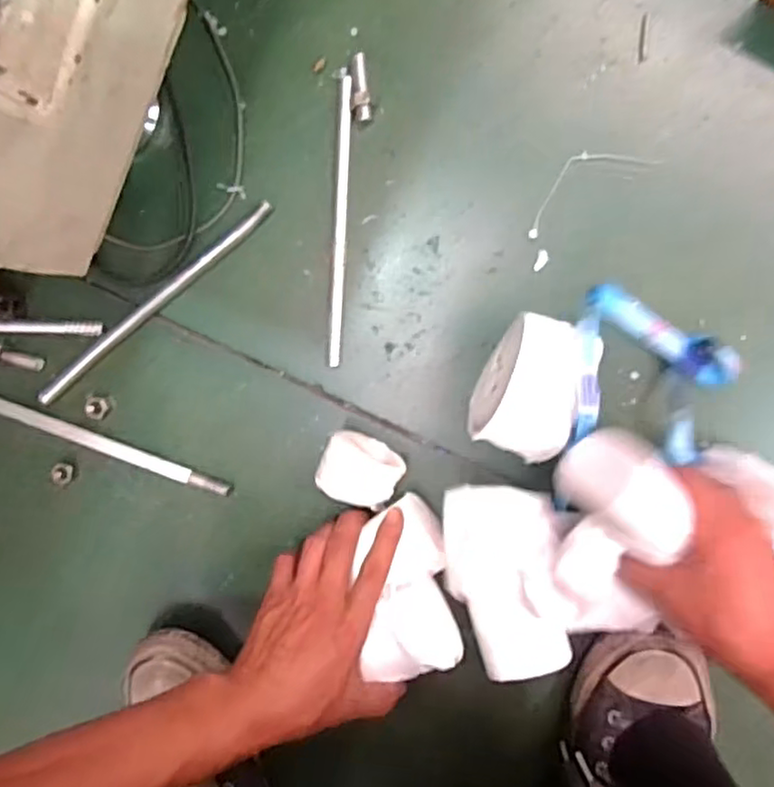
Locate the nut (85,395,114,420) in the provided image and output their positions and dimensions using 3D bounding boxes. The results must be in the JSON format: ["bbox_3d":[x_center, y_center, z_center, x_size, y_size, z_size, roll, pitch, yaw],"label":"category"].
[{"bbox_3d":[-0.246,0.013,0.560,0.021,0.008,0.019,10,97,5],"label":"nut"}]

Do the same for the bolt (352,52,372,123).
[{"bbox_3d":[-0.021,-0.233,0.499,0.013,0.010,0.051,-6,97,7],"label":"bolt"}]

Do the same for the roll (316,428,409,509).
[{"bbox_3d":[-0.019,0.060,0.518,0.060,0.057,0.046,25,100,3],"label":"roll"}]

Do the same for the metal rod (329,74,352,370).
[{"bbox_3d":[-0.037,-0.131,0.516,0.010,0.006,0.218,4,98,6],"label":"metal rod"}]

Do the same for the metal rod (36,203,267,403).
[{"bbox_3d":[-0.196,-0.075,0.546,0.257,0.008,0.017,-38,92,10],"label":"metal rod"}]

